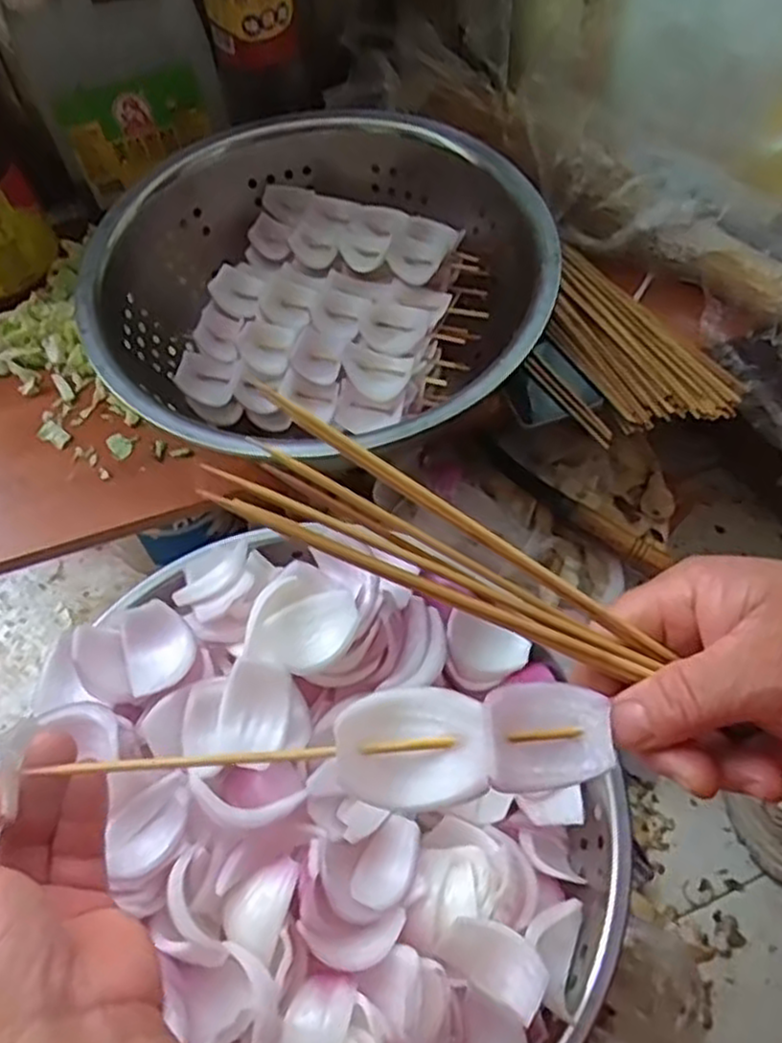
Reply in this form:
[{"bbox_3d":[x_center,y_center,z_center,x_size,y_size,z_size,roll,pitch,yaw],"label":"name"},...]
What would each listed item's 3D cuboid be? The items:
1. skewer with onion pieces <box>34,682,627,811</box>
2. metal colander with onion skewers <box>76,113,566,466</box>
[{"bbox_3d":[-0.011,0.078,0.264,0.170,0.019,0.038,-4,56,-1],"label":"skewer with onion pieces"},{"bbox_3d":[-0.053,-0.163,0.598,0.329,0.132,0.319,-1,57,2],"label":"metal colander with onion skewers"}]

